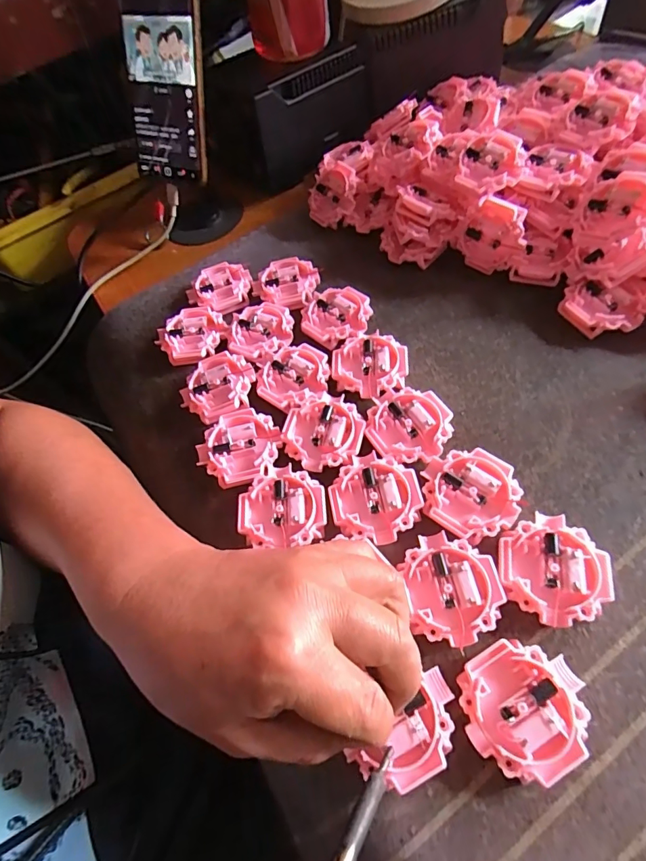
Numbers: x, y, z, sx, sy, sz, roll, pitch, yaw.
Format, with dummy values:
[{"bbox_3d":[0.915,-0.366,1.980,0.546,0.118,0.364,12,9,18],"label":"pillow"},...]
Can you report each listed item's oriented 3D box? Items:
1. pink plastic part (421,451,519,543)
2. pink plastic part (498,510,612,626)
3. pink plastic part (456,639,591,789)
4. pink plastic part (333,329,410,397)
[{"bbox_3d":[0.084,0.036,0.255,0.054,0.011,0.051,35,70,26],"label":"pink plastic part"},{"bbox_3d":[0.119,0.071,0.229,0.051,0.013,0.054,3,60,12],"label":"pink plastic part"},{"bbox_3d":[0.092,0.127,0.202,0.054,0.013,0.051,-29,59,-8],"label":"pink plastic part"},{"bbox_3d":[0.033,-0.046,0.312,0.051,0.013,0.047,-4,59,7],"label":"pink plastic part"}]

